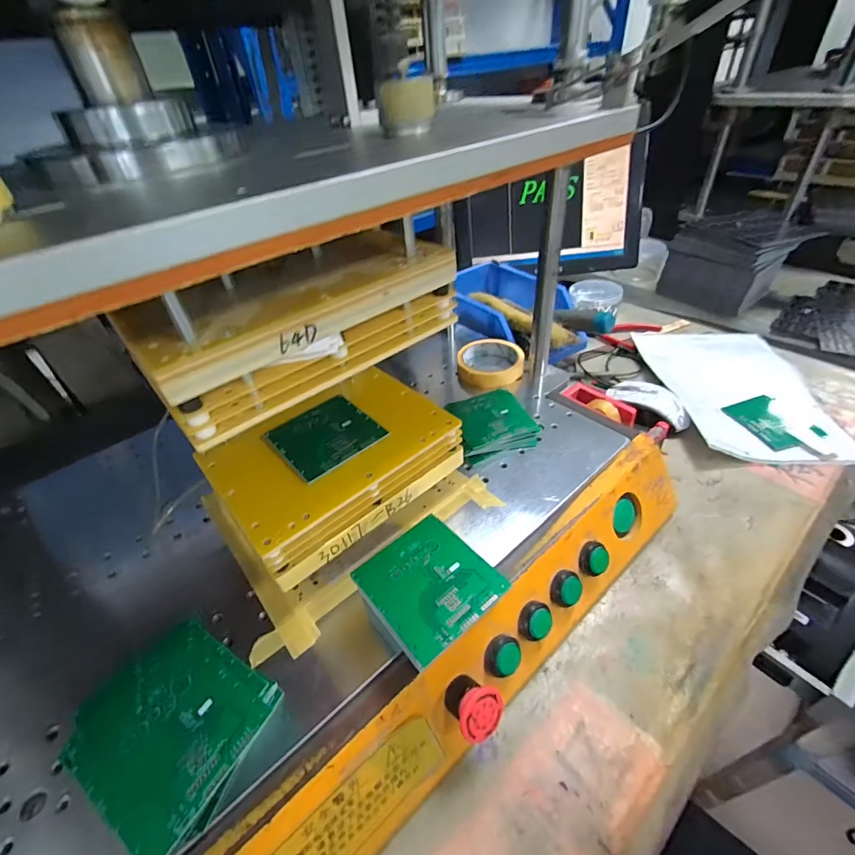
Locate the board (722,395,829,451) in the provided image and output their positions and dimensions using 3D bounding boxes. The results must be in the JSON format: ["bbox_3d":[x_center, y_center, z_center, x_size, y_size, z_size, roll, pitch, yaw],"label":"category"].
[{"bbox_3d":[0.478,-0.010,0.589,0.086,0.008,0.090,-14,42,-11],"label":"board"}]

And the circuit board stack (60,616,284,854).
[{"bbox_3d":[-0.157,0.193,0.276,0.106,0.049,0.092,18,46,24],"label":"circuit board stack"}]

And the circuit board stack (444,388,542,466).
[{"bbox_3d":[0.074,-0.006,0.502,0.093,0.020,0.091,-16,43,-12],"label":"circuit board stack"}]

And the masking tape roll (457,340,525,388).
[{"bbox_3d":[0.089,-0.092,0.599,0.091,0.025,0.091,-3,42,2],"label":"masking tape roll"}]

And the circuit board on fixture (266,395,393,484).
[{"bbox_3d":[-0.090,0.005,0.380,0.081,0.004,0.081,-33,49,-28],"label":"circuit board on fixture"}]

